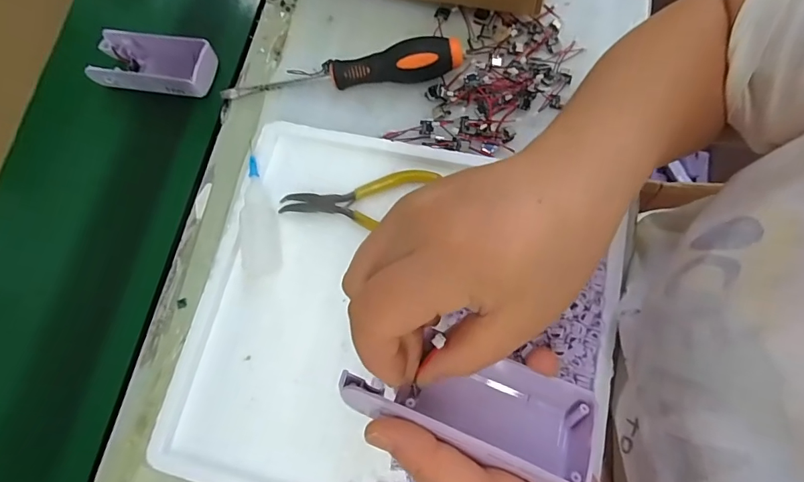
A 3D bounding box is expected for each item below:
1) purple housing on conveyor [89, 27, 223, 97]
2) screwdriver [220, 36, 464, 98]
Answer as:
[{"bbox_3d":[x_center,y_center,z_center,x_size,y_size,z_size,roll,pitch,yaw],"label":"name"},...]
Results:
[{"bbox_3d":[-0.219,-0.157,0.391,0.115,0.024,0.051,8,73,5],"label":"purple housing on conveyor"},{"bbox_3d":[-0.051,-0.144,0.359,0.196,0.031,0.027,-1,73,2],"label":"screwdriver"}]

